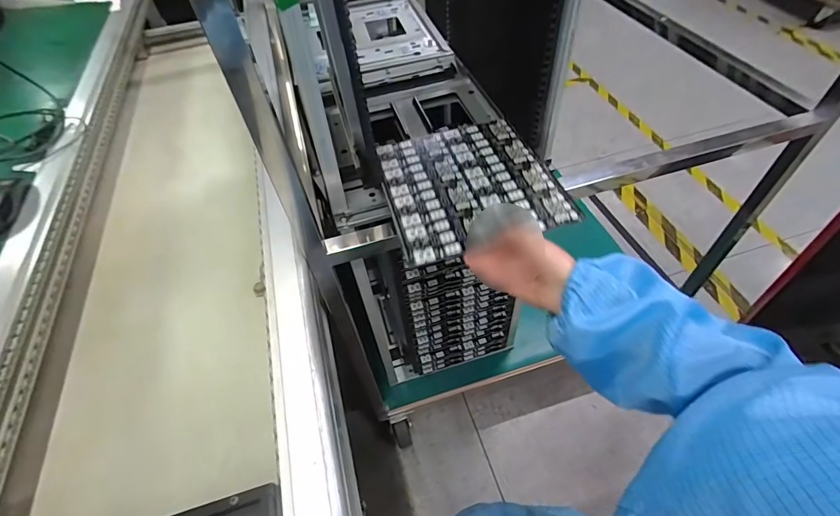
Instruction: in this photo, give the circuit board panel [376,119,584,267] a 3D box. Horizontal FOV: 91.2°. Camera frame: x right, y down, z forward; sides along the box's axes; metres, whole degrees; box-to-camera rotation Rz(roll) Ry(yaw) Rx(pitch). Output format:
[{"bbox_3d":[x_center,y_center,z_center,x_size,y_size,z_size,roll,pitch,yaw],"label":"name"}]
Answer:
[{"bbox_3d":[0.061,-0.104,0.539,0.208,0.013,0.234,-13,50,-9],"label":"circuit board panel"}]

